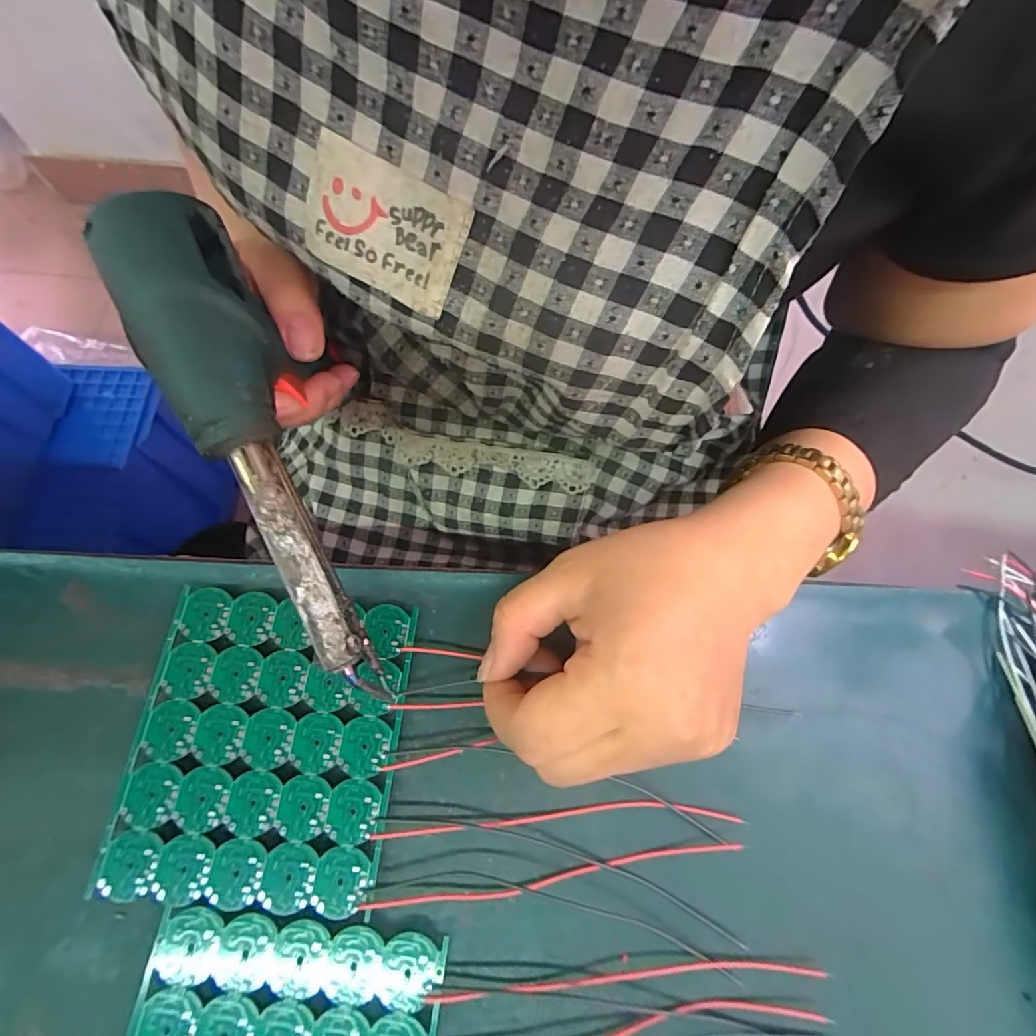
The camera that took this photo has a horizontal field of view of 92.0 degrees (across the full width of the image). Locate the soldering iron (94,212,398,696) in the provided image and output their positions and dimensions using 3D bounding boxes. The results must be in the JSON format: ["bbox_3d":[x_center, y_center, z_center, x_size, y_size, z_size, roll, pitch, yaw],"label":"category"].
[{"bbox_3d":[-0.088,-0.020,0.172,0.037,0.025,0.173,-23,94,-10],"label":"soldering iron"}]

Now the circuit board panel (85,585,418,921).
[{"bbox_3d":[-0.095,0.084,0.189,0.095,0.004,0.104,6,70,-1],"label":"circuit board panel"}]

